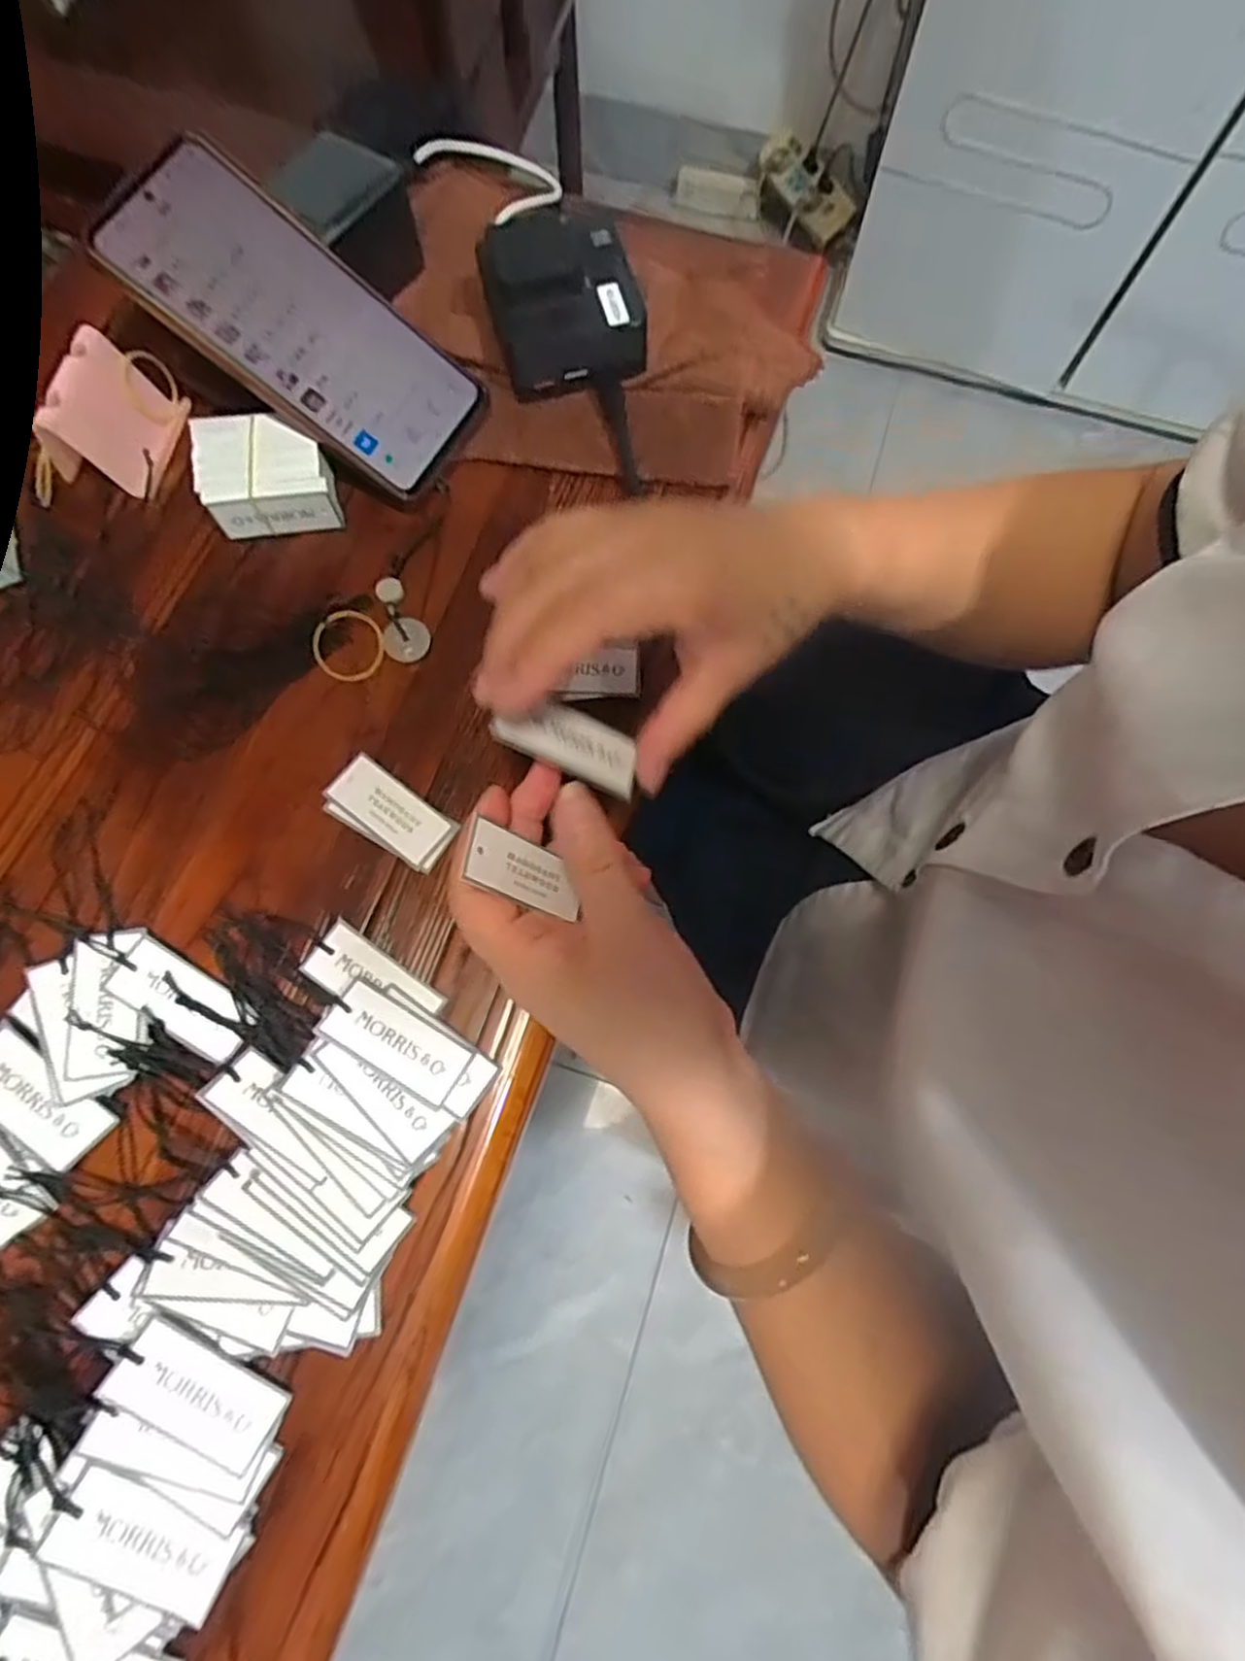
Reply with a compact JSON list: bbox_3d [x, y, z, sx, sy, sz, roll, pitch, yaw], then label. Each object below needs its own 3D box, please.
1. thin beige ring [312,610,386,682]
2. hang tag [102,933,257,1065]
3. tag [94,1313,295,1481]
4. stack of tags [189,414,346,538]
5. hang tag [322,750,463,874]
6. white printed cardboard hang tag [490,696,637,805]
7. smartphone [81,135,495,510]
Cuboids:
[{"bbox_3d":[-0.129,-0.087,0.357,0.032,0.005,0.033,0,88,-7],"label":"thin beige ring"},{"bbox_3d":[-0.178,0.068,0.305,0.063,0.006,0.025,29,76,7],"label":"hang tag"},{"bbox_3d":[-0.149,0.197,0.264,0.057,0.004,0.026,34,57,-3],"label":"tag"},{"bbox_3d":[-0.172,-0.173,0.368,0.061,0.024,0.050,-10,75,-4],"label":"stack of tags"},{"bbox_3d":[-0.103,-0.008,0.337,0.060,0.005,0.029,33,76,8],"label":"hang tag"},{"bbox_3d":[-0.019,-0.035,0.284,0.056,0.004,0.027,25,61,-15],"label":"white printed cardboard hang tag"},{"bbox_3d":[-0.148,-0.235,0.352,0.161,0.010,0.077,35,75,-19],"label":"smartphone"}]

